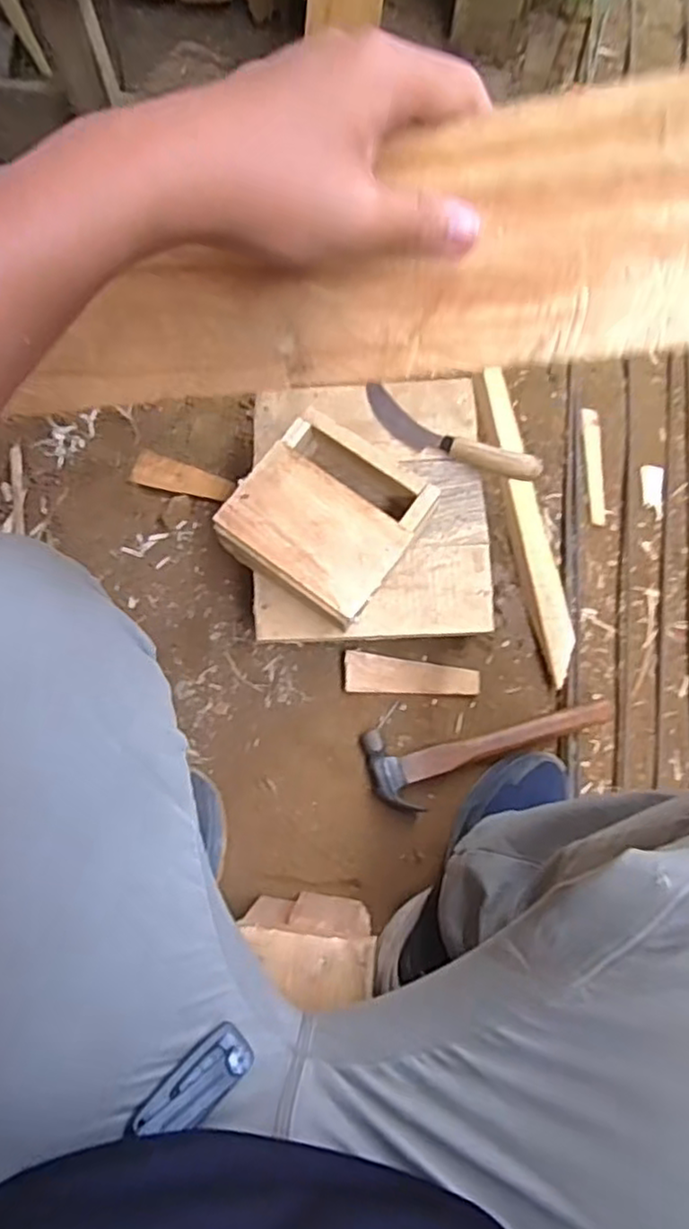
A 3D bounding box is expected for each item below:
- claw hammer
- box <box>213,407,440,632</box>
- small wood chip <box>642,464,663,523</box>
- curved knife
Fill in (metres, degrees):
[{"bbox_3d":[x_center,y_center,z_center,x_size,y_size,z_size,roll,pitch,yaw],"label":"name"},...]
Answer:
[{"bbox_3d":[0.168,0.142,0.738,0.290,0.052,0.089,-12,78,-4],"label":"claw hammer"},{"bbox_3d":[-0.017,-0.088,0.651,0.156,0.069,0.152,36,79,6],"label":"box"},{"bbox_3d":[0.402,-0.160,0.901,0.028,0.009,0.072,2,83,8],"label":"small wood chip"},{"bbox_3d":[0.102,-0.179,0.698,0.193,0.032,0.041,32,79,5],"label":"curved knife"}]

